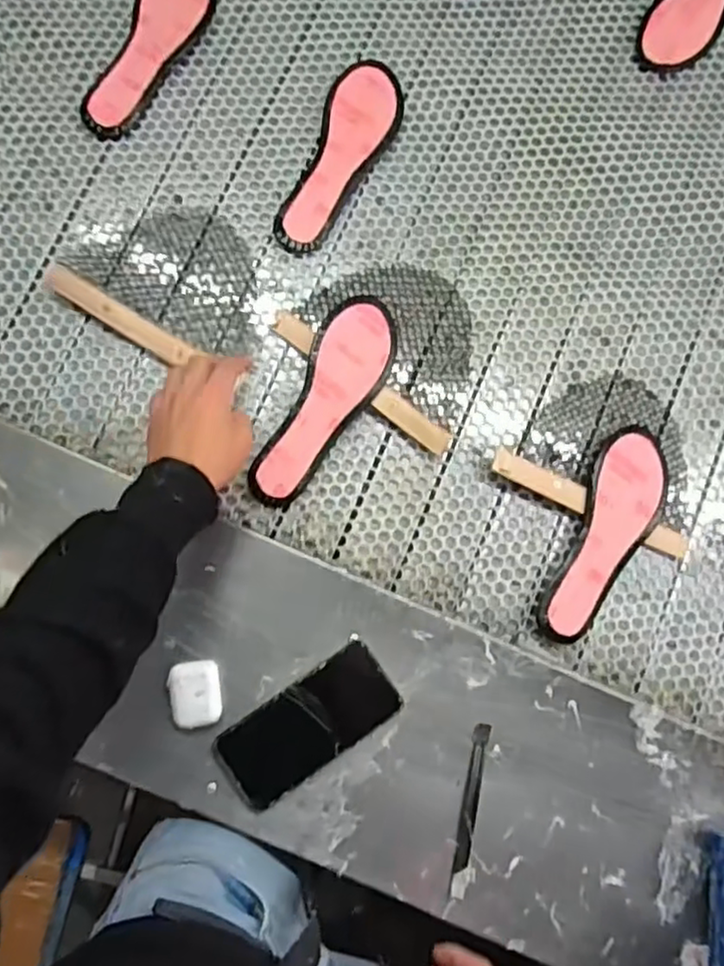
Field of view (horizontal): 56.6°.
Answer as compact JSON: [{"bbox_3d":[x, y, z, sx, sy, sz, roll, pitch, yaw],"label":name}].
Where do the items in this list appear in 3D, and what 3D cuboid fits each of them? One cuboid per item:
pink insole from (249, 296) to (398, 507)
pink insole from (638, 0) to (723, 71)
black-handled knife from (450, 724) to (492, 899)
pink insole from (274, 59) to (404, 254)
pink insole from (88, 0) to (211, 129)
[{"bbox_3d":[-0.032,-0.083,0.681,0.079,0.027,0.234,25,81,0],"label":"pink insole"},{"bbox_3d":[0.397,-0.572,0.776,0.079,0.022,0.223,32,81,1],"label":"pink insole"},{"bbox_3d":[0.101,0.302,0.621,0.019,0.005,0.151,9,82,-3],"label":"black-handled knife"},{"bbox_3d":[-0.019,-0.353,0.723,0.079,0.017,0.231,21,81,-1],"label":"pink insole"},{"bbox_3d":[-0.225,-0.476,0.727,0.067,0.009,0.219,22,81,-1],"label":"pink insole"}]

